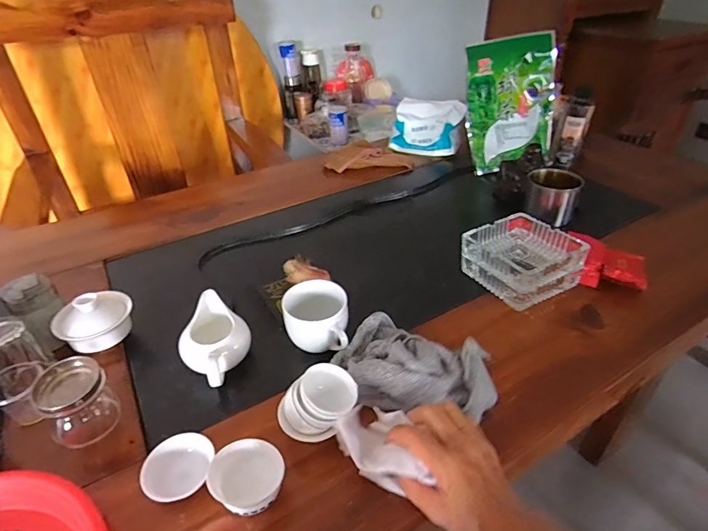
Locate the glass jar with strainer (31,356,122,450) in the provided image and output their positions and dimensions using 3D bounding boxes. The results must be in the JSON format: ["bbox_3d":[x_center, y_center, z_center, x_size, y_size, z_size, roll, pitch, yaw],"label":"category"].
[{"bbox_3d":[-0.281,0.141,0.440,0.055,0.076,0.062,30,47,35],"label":"glass jar with strainer"}]

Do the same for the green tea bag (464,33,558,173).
[{"bbox_3d":[0.324,-0.328,0.872,0.179,0.247,0.048,-10,21,8],"label":"green tea bag"}]

